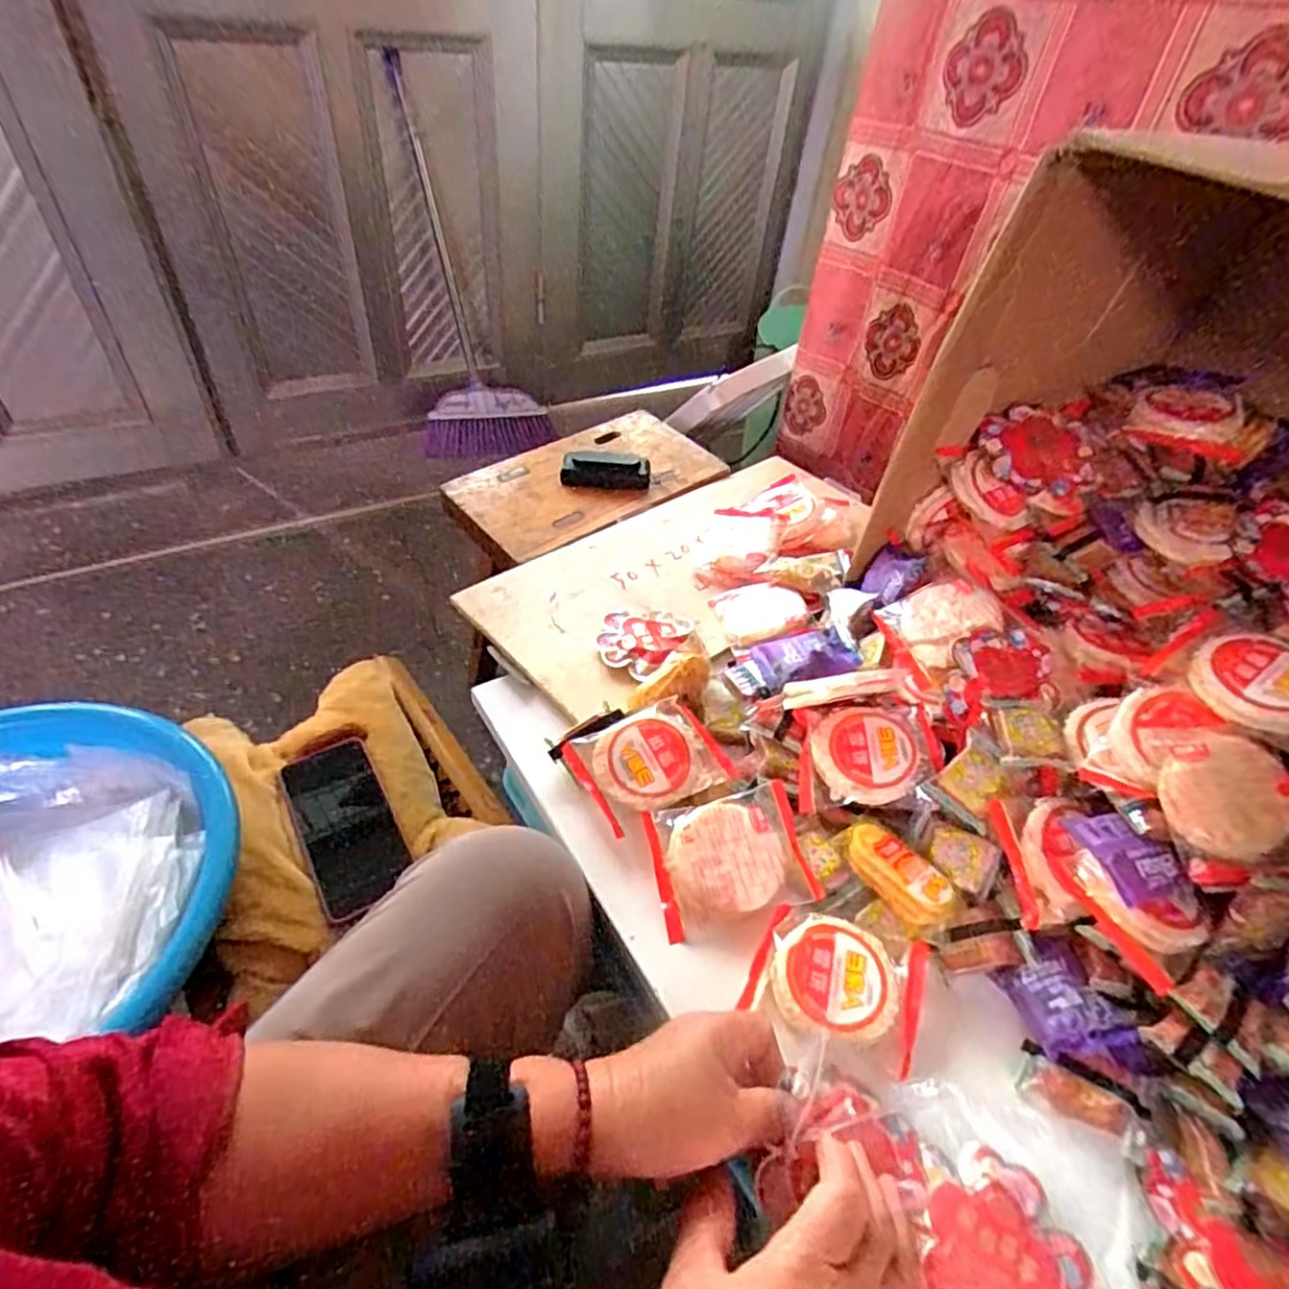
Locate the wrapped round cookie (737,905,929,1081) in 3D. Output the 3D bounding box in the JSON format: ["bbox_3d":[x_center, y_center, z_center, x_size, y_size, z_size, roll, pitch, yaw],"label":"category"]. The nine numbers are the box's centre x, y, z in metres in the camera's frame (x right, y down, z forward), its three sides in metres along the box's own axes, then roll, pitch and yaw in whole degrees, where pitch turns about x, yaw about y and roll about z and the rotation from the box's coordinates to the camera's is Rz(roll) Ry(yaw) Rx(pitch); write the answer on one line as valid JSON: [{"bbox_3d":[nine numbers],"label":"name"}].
[{"bbox_3d":[0.124,0.221,0.440,0.112,0.011,0.096,14,46,6],"label":"wrapped round cookie"}]

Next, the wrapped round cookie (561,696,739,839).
[{"bbox_3d":[0.003,0.092,0.555,0.111,0.032,0.089,-18,51,-23],"label":"wrapped round cookie"}]

